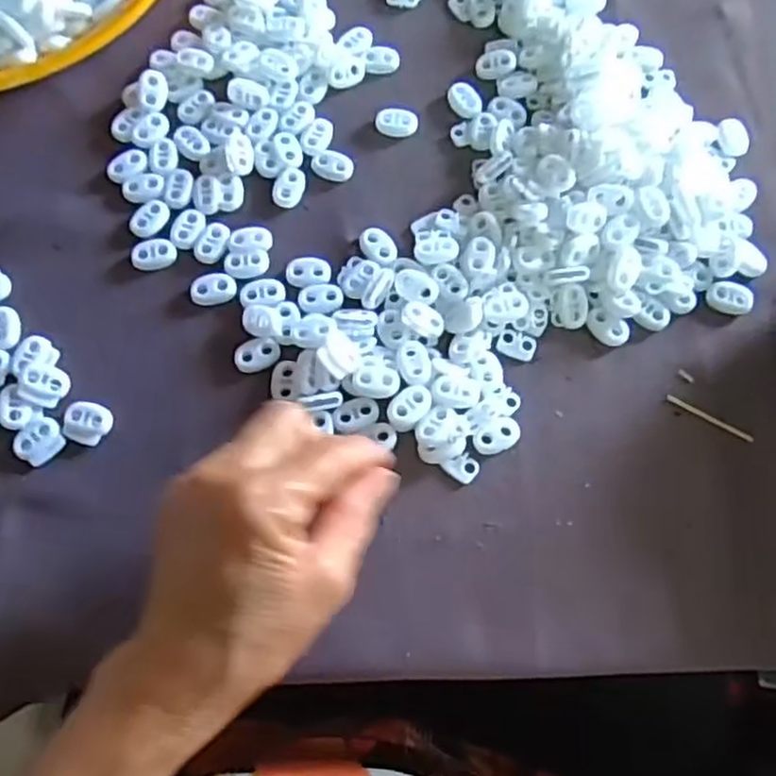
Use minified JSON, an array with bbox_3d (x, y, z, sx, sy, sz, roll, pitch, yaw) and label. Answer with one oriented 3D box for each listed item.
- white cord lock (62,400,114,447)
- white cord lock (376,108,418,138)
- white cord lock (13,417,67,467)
[{"bbox_3d":[-0.143,0.016,0.351,0.022,0.004,0.020,22,73,7],"label":"white cord lock"},{"bbox_3d":[0.005,-0.145,0.405,0.022,0.006,0.017,1,71,0],"label":"white cord lock"},{"bbox_3d":[-0.163,0.025,0.347,0.021,0.004,0.018,-41,76,-13],"label":"white cord lock"}]

